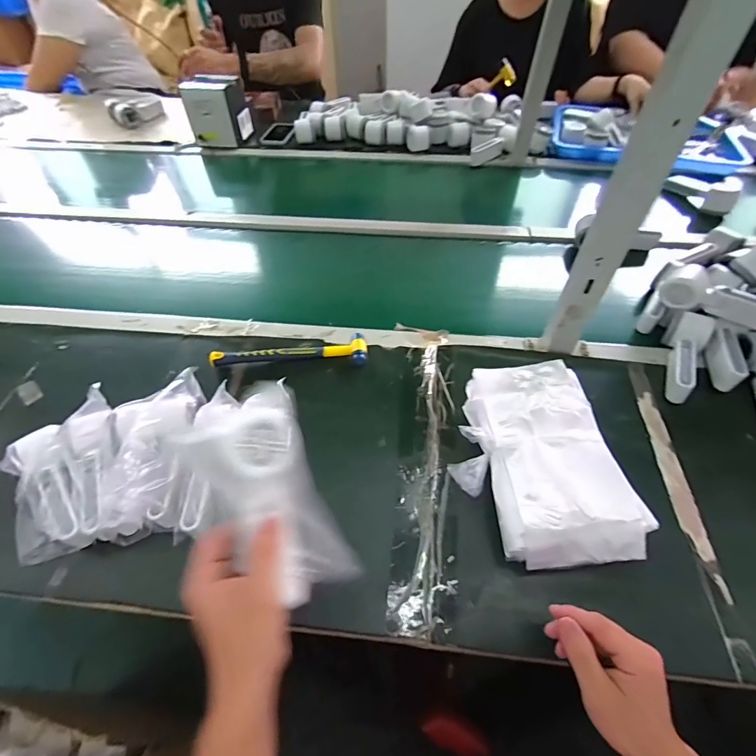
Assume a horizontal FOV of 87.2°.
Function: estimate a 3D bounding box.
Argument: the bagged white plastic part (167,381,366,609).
[{"bbox_3d":[-0.082,0.100,0.328,0.087,0.025,0.177,-27,100,-16],"label":"bagged white plastic part"}]

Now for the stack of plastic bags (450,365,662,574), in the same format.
[{"bbox_3d":[0.196,0.100,0.491,0.197,0.059,0.248,-10,54,-5],"label":"stack of plastic bags"}]

